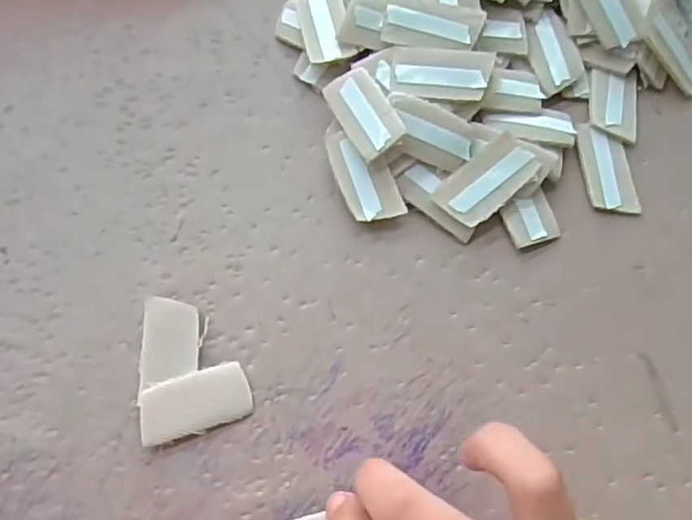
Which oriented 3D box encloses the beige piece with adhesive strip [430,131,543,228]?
[{"bbox_3d":[0.061,-0.034,0.266,0.044,0.004,0.023,-41,83,-1],"label":"beige piece with adhesive strip"}]

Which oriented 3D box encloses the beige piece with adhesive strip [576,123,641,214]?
[{"bbox_3d":[0.118,-0.041,0.280,0.022,0.004,0.043,-9,75,-4],"label":"beige piece with adhesive strip"}]

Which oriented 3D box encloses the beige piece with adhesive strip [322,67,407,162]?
[{"bbox_3d":[0.008,-0.063,0.265,0.021,0.004,0.041,-36,68,13],"label":"beige piece with adhesive strip"}]

